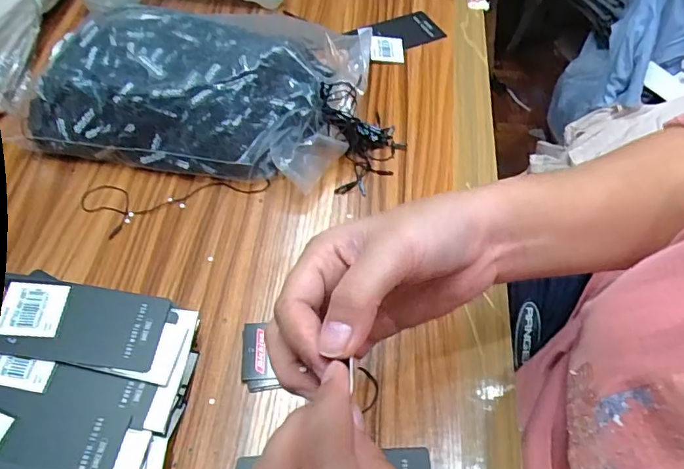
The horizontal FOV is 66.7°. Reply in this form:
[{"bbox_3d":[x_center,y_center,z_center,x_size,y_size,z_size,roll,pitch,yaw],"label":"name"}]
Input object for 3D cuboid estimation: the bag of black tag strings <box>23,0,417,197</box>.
[{"bbox_3d":[-0.091,-0.128,0.435,0.278,0.064,0.175,9,55,3],"label":"bag of black tag strings"}]

